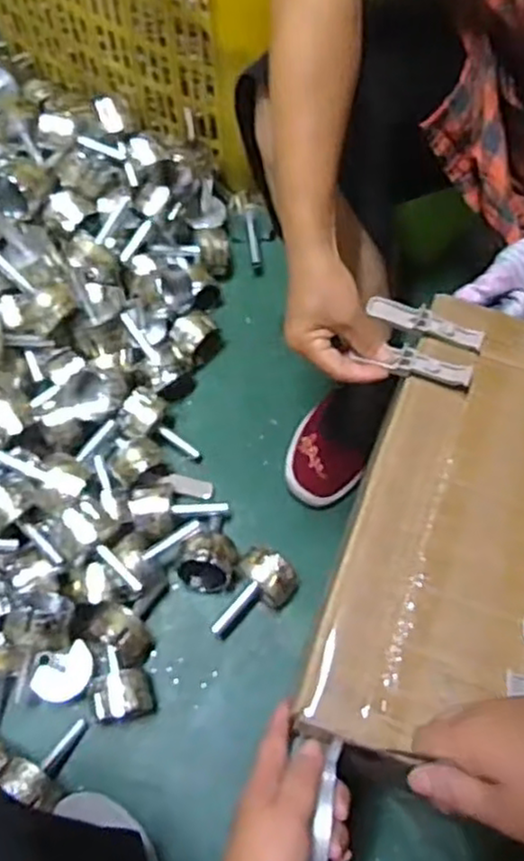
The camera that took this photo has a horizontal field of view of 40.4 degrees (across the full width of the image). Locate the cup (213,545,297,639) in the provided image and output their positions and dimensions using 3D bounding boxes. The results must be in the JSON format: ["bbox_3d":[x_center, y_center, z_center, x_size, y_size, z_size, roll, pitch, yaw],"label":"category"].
[{"bbox_3d":[-0.008,0.183,0.777,0.064,0.064,0.104,32,68,12],"label":"cup"}]

